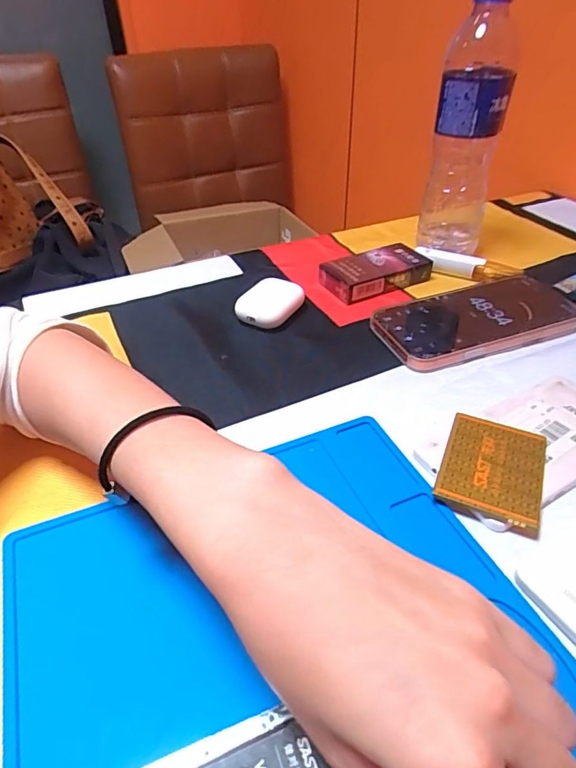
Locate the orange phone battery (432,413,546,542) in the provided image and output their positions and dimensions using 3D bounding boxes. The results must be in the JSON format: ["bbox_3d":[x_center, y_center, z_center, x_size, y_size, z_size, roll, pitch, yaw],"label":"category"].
[{"bbox_3d":[0.121,0.049,0.295,0.055,0.008,0.074,16,43,19],"label":"orange phone battery"}]

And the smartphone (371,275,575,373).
[{"bbox_3d":[0.161,-0.056,0.420,0.172,0.014,0.087,-15,42,-16],"label":"smartphone"}]

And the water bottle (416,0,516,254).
[{"bbox_3d":[0.166,-0.226,0.465,0.062,0.220,0.060,12,42,16],"label":"water bottle"}]

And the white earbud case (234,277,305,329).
[{"bbox_3d":[-0.015,-0.069,0.435,0.041,0.023,0.054,29,48,31],"label":"white earbud case"}]

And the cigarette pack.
[{"bbox_3d":[0.084,-0.110,0.482,0.100,0.023,0.056,-21,43,-22],"label":"cigarette pack"}]

